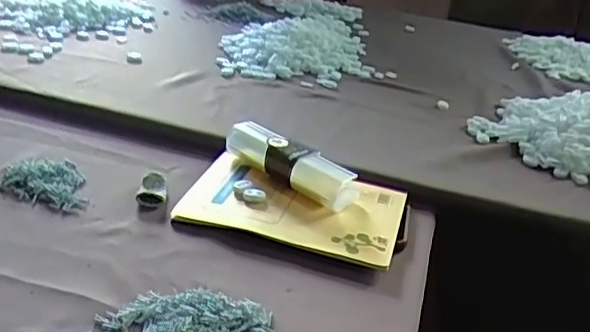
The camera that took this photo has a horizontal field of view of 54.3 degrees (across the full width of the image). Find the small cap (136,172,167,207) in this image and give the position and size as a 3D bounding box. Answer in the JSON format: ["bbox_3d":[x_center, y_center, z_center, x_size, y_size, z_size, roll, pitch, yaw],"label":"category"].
[{"bbox_3d":[-0.142,0.024,0.572,0.027,0.014,0.047,-1,28,-13],"label":"small cap"}]

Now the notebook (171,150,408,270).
[{"bbox_3d":[-0.003,0.039,0.576,0.211,0.021,0.132,12,28,11],"label":"notebook"}]

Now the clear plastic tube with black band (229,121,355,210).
[{"bbox_3d":[-0.008,-0.005,0.596,0.159,0.039,0.044,24,32,31],"label":"clear plastic tube with black band"}]

